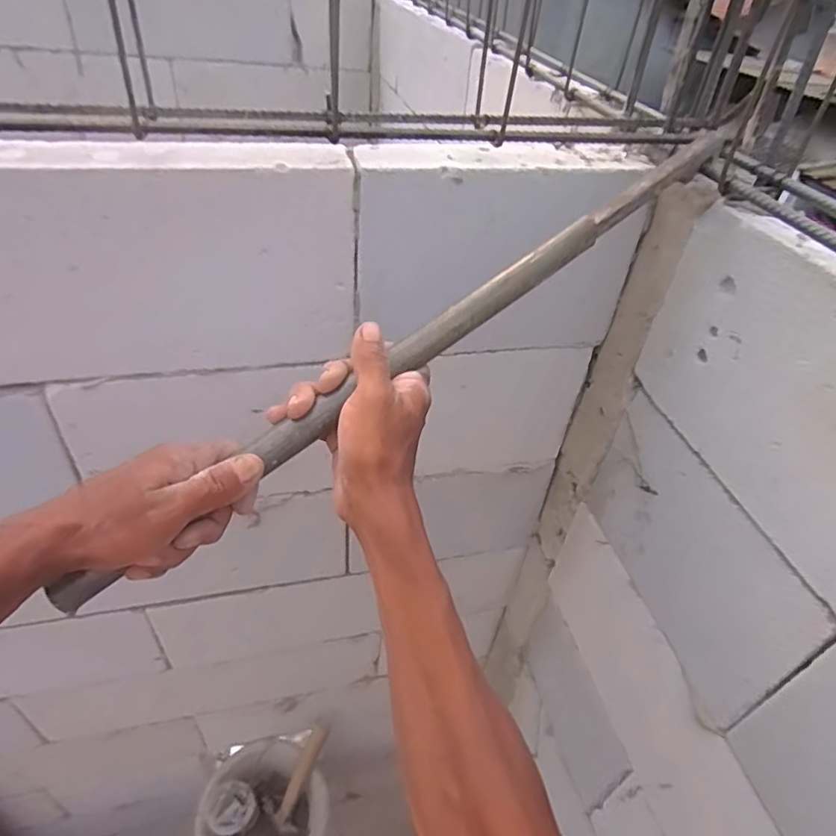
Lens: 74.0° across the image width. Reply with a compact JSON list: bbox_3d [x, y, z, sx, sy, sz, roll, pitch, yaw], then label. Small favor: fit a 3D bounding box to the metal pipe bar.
[{"bbox_3d":[0.009,-0.057,0.422,0.612,0.024,0.017,-36,53,-10],"label":"metal pipe bar"}]

